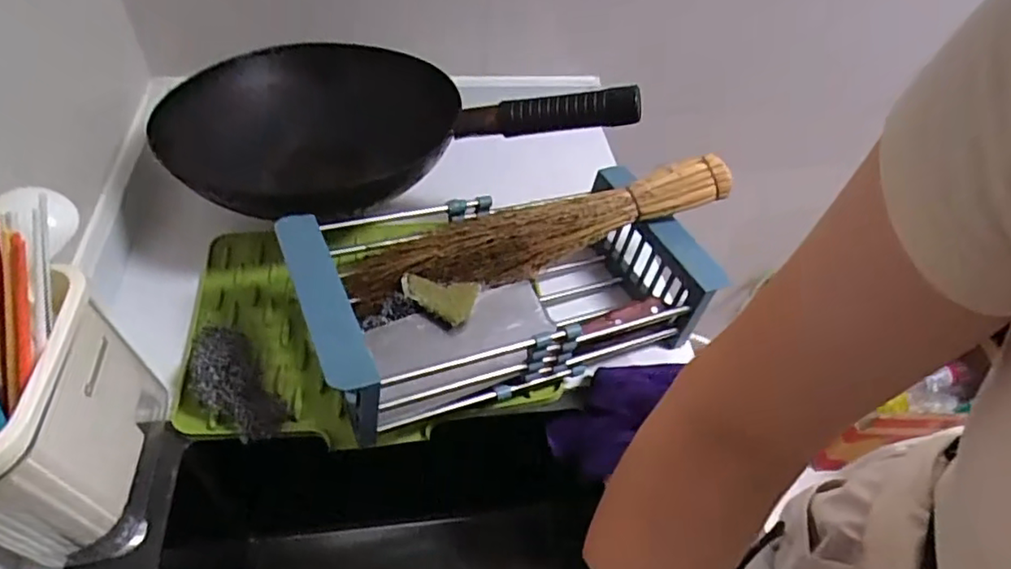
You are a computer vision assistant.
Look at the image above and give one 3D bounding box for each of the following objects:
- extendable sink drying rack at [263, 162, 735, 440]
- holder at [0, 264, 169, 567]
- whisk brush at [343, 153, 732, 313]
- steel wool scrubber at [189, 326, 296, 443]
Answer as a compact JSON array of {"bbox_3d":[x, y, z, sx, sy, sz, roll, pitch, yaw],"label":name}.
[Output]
[{"bbox_3d":[0.004,-0.004,0.607,0.384,0.129,0.205,-17,51,-18],"label":"extendable sink drying rack"},{"bbox_3d":[-0.327,0.106,0.459,0.077,0.170,0.166,-6,49,-10],"label":"holder"},{"bbox_3d":[0.034,-0.059,0.622,0.391,0.064,0.069,-16,50,-2],"label":"whisk brush"},{"bbox_3d":[-0.253,0.086,0.564,0.055,0.032,0.135,-33,58,-29],"label":"steel wool scrubber"}]

